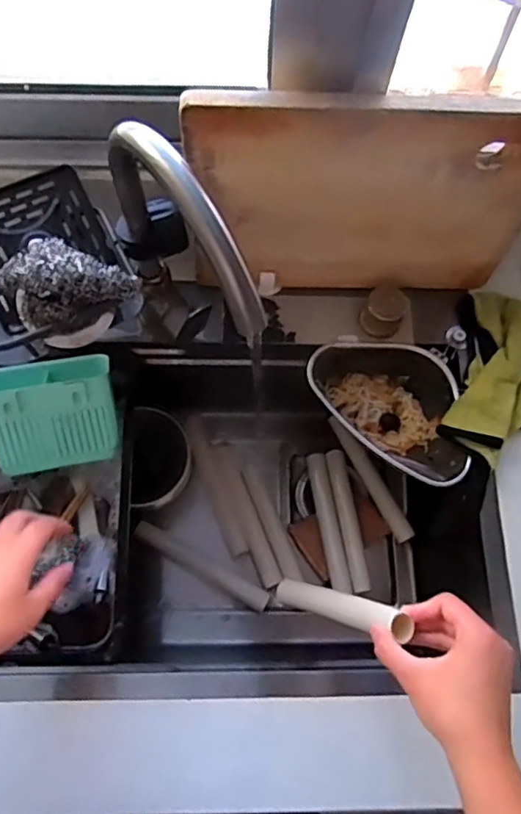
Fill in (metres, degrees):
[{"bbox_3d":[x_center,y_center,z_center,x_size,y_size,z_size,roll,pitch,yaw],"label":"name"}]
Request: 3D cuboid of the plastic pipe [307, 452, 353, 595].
[{"bbox_3d":[0.095,0.158,0.823,0.028,0.031,0.196,-7,71,-4],"label":"plastic pipe"}]

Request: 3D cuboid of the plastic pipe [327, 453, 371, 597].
[{"bbox_3d":[0.122,0.155,0.820,0.026,0.030,0.198,-6,71,-4],"label":"plastic pipe"}]

